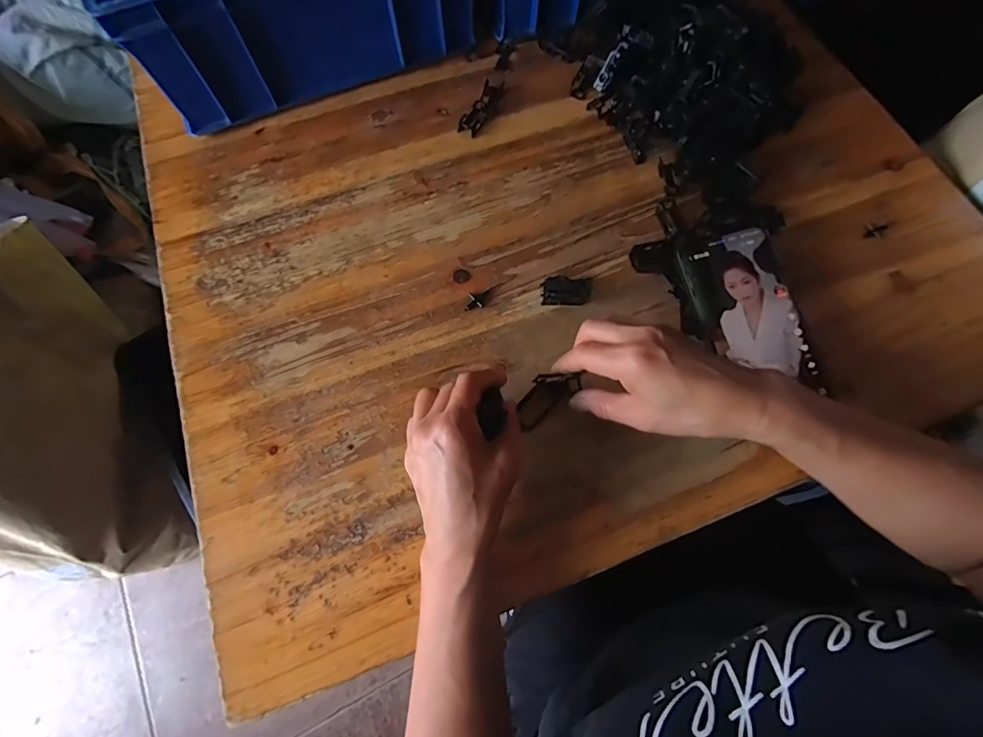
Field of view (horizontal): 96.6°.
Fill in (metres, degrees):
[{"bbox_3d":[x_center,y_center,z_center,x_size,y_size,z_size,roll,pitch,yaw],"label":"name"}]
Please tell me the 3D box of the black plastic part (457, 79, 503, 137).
[{"bbox_3d":[-0.010,-0.280,0.465,0.020,0.007,0.081,24,72,8],"label":"black plastic part"}]

